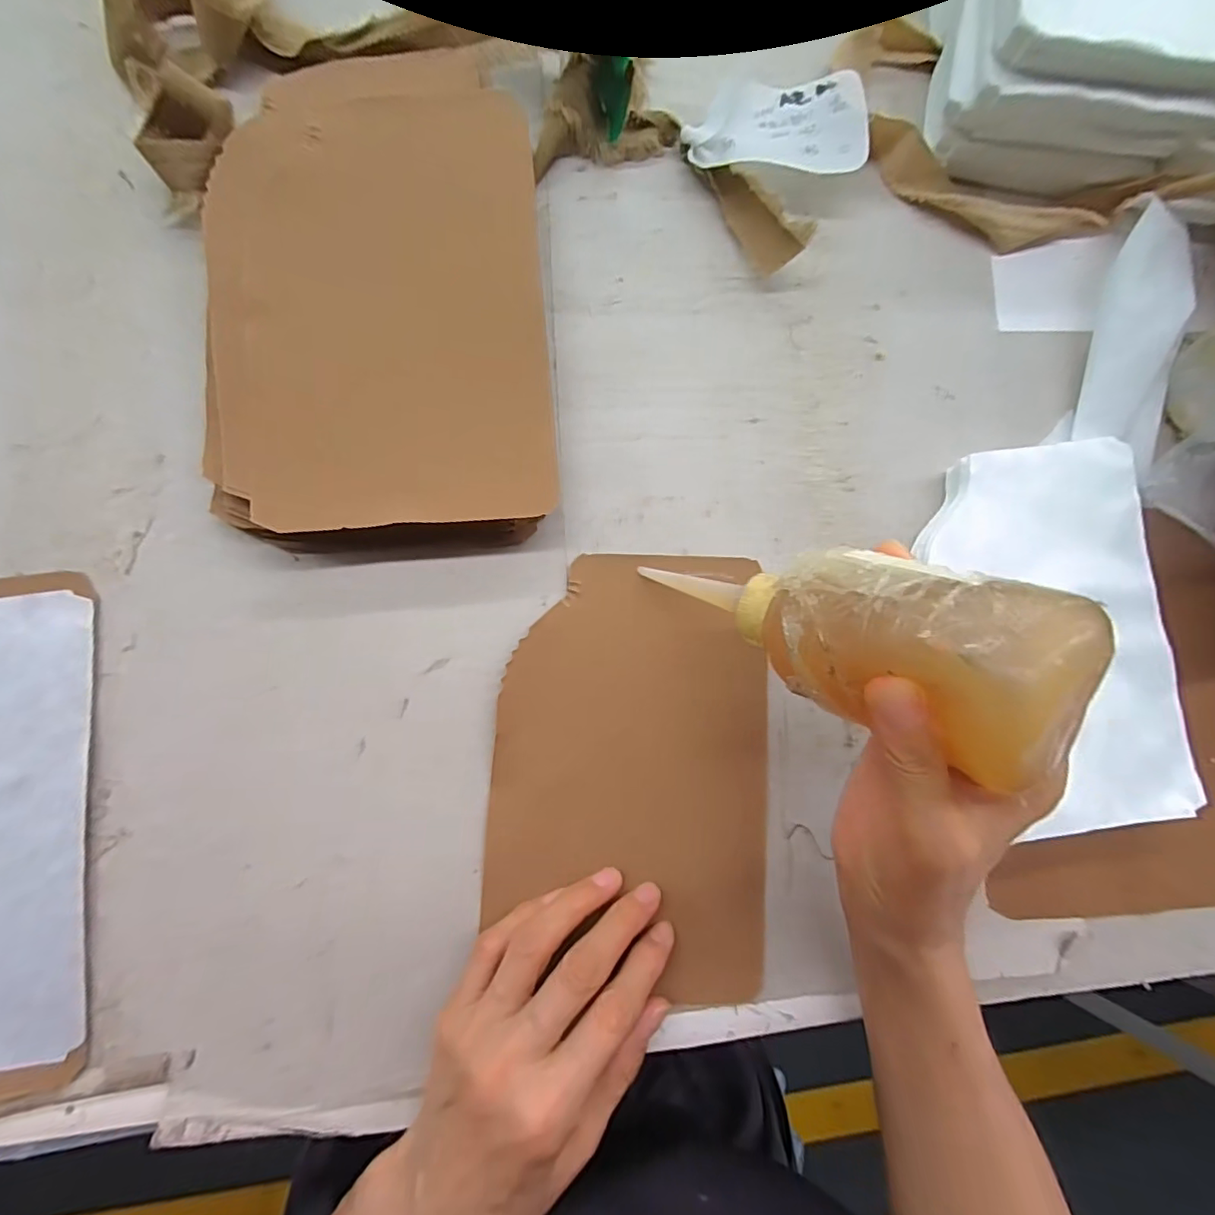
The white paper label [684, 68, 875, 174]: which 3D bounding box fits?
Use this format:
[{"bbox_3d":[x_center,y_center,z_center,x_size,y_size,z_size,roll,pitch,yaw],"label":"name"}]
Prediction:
[{"bbox_3d":[0.093,-0.274,0.308,0.097,0.014,0.066,1,72,1],"label":"white paper label"}]

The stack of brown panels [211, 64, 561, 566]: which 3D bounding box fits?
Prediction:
[{"bbox_3d":[-0.110,-0.151,0.278,0.157,0.027,0.240,-3,84,-6],"label":"stack of brown panels"}]

